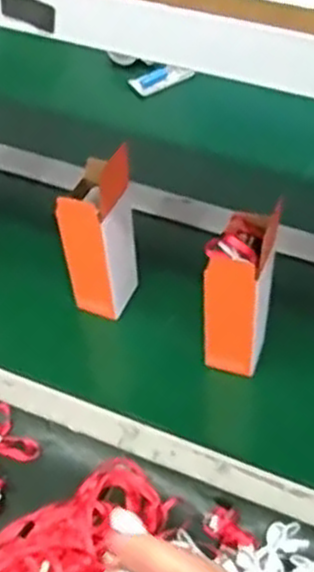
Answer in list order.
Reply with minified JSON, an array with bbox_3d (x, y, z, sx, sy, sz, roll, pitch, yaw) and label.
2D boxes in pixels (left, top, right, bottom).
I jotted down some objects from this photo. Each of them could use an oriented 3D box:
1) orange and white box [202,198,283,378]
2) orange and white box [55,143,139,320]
[{"bbox_3d":[0.089,0.012,0.845,0.069,0.216,0.061,10,52,12],"label":"orange and white box"},{"bbox_3d":[-0.062,-0.066,0.907,0.071,0.219,0.086,11,52,13],"label":"orange and white box"}]

